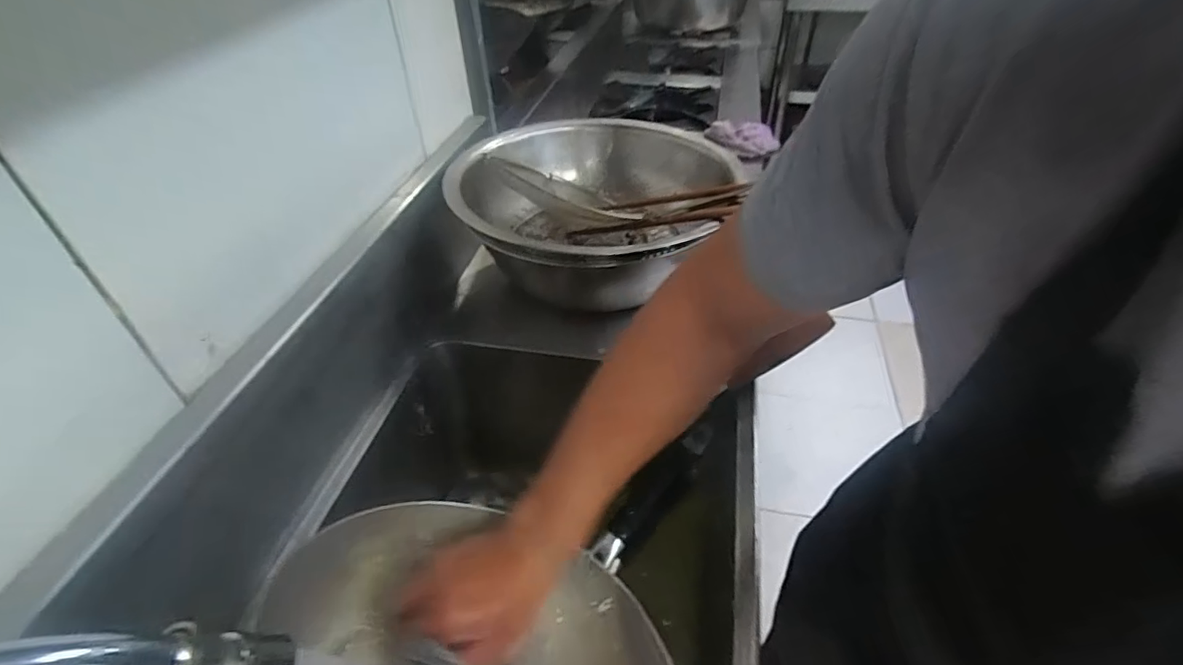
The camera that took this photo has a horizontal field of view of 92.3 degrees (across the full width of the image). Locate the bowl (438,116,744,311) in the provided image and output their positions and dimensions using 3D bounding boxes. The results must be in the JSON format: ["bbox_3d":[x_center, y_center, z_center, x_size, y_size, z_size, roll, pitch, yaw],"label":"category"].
[{"bbox_3d":[0.001,-0.141,0.707,0.314,0.141,0.331,-1,41,1],"label":"bowl"}]

